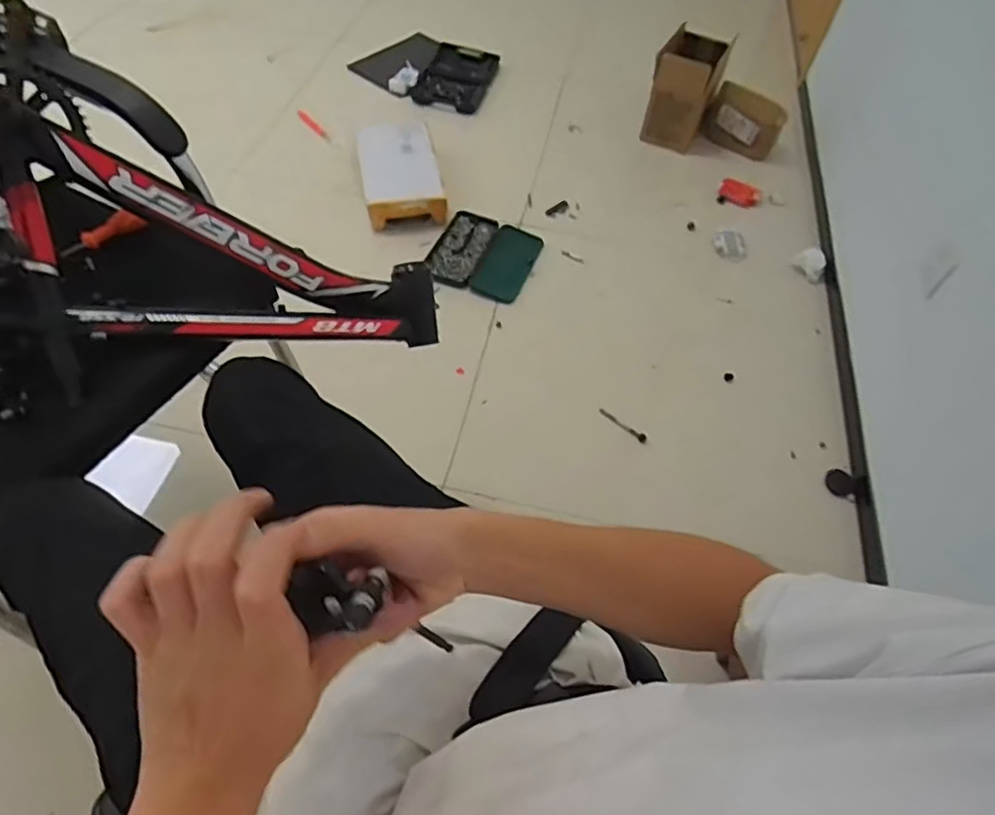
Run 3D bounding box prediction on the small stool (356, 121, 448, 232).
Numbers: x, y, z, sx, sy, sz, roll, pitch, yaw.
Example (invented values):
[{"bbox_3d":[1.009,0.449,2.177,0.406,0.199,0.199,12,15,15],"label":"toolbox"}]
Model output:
[{"bbox_3d":[-0.250,-0.601,1.619,0.200,0.090,0.310,-10,59,-11],"label":"small stool"}]

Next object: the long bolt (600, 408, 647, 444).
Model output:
[{"bbox_3d":[0.262,0.037,1.307,0.114,0.008,0.016,36,61,17],"label":"long bolt"}]

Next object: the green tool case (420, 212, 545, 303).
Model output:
[{"bbox_3d":[-0.035,-0.374,1.535,0.247,0.028,0.260,18,58,7],"label":"green tool case"}]

